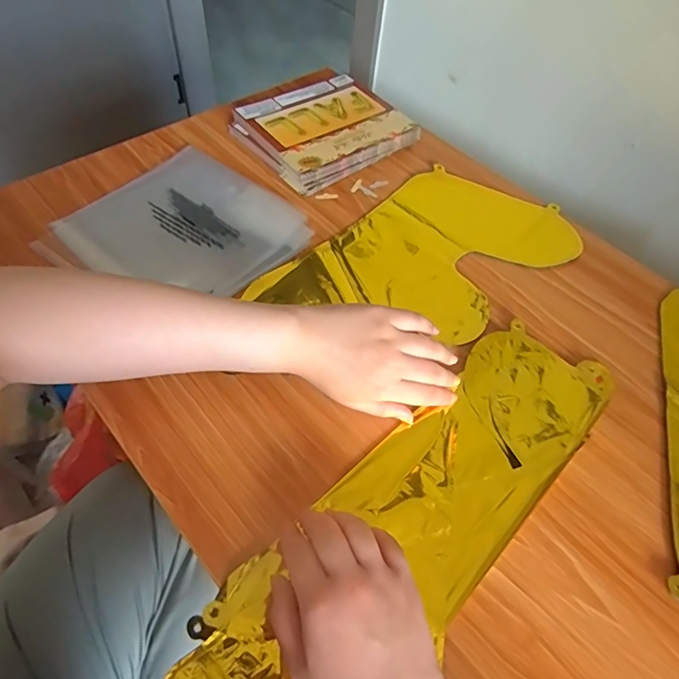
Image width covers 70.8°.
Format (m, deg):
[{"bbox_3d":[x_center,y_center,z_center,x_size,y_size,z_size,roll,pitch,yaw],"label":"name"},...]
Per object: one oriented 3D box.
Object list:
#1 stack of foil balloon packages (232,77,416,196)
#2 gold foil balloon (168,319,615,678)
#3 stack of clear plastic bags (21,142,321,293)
[{"bbox_3d":[-0.020,-0.283,0.645,0.197,0.033,0.162,-32,63,-24],"label":"stack of foil balloon packages"},{"bbox_3d":[0.069,0.132,0.378,0.415,0.008,0.129,-35,64,-24],"label":"gold foil balloon"},{"bbox_3d":[-0.174,-0.122,0.536,0.226,0.008,0.218,32,58,17],"label":"stack of clear plastic bags"}]

